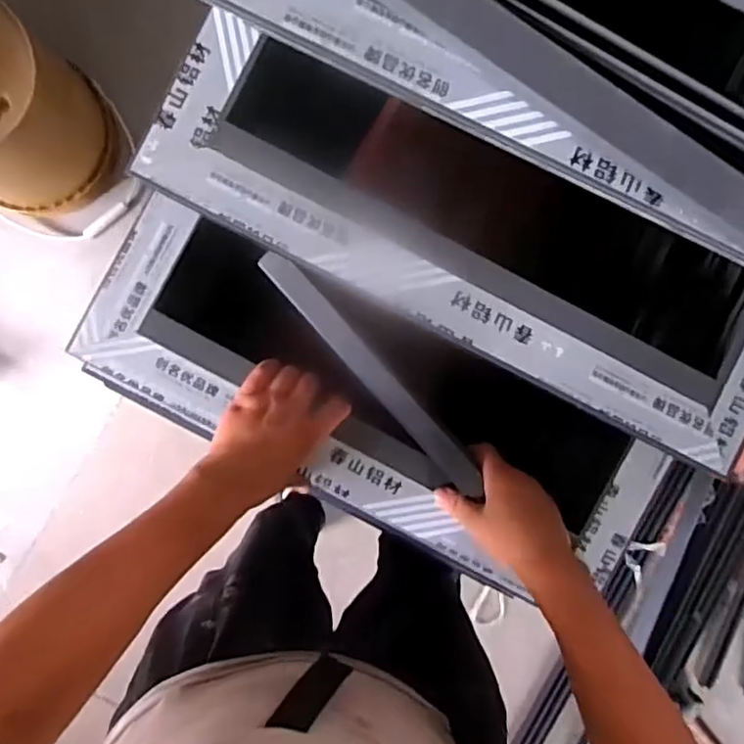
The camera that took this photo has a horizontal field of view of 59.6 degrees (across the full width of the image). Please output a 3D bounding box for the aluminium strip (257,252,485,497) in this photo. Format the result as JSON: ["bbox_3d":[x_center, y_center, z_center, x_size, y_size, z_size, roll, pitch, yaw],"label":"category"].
[{"bbox_3d":[0.002,0.002,0.585,0.026,0.008,0.278,-42,93,0],"label":"aluminium strip"}]

